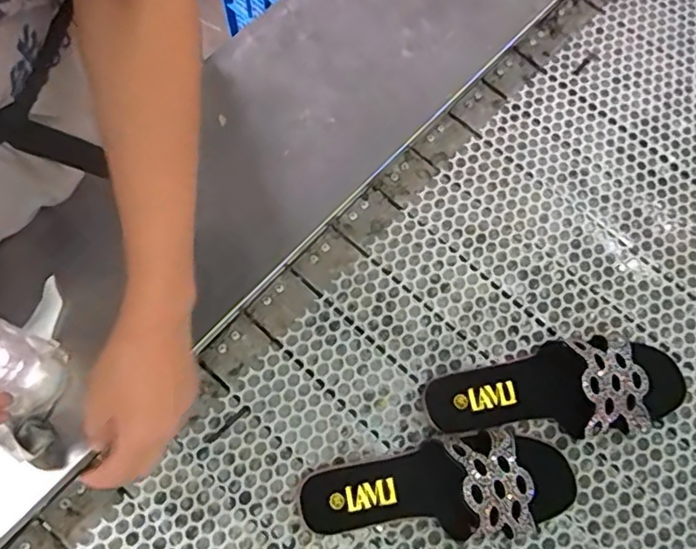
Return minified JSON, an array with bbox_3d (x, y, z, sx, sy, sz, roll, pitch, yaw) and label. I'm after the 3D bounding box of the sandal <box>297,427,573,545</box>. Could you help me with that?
[{"bbox_3d":[0.082,0.190,0.538,0.242,0.062,0.085,-5,70,-3],"label":"sandal"}]

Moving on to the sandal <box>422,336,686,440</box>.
[{"bbox_3d":[0.201,0.109,0.571,0.250,0.058,0.091,-6,70,-3],"label":"sandal"}]

